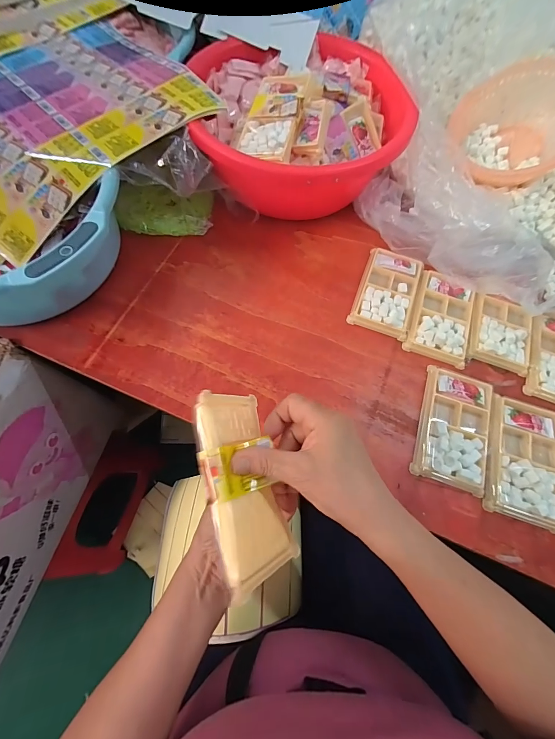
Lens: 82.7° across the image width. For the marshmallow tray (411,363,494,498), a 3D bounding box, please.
[{"bbox_3d":[0.211,0.066,0.370,0.079,0.020,0.137,18,68,5],"label":"marshmallow tray"}]

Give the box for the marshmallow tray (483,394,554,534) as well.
[{"bbox_3d":[0.279,0.100,0.353,0.079,0.016,0.133,19,68,5],"label":"marshmallow tray"}]

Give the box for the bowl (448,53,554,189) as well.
[{"bbox_3d":[0.342,-0.361,0.455,0.139,0.103,0.192,-20,70,-5],"label":"bowl"}]

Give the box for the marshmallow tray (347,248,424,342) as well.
[{"bbox_3d":[0.155,-0.111,0.444,0.077,0.013,0.131,20,68,6],"label":"marshmallow tray"}]

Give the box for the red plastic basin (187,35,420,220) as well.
[{"bbox_3d":[0.029,-0.376,0.487,0.278,0.123,0.278,1,68,-2],"label":"red plastic basin"}]

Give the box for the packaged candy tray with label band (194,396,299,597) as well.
[{"bbox_3d":[-0.025,0.088,0.248,0.019,0.078,0.137,-23,73,27],"label":"packaged candy tray with label band"}]

